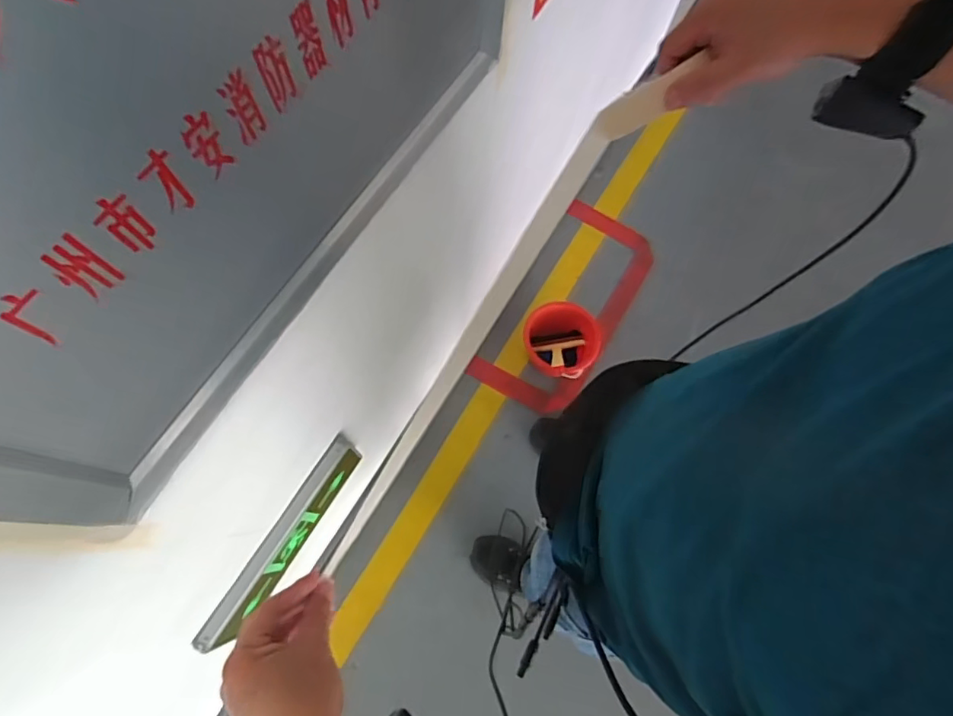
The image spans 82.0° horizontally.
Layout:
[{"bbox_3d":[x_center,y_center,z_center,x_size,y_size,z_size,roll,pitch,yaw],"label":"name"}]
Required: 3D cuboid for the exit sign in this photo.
[{"bbox_3d":[-0.288,0.274,0.843,0.030,0.135,0.327,30,73,7],"label":"exit sign"}]

